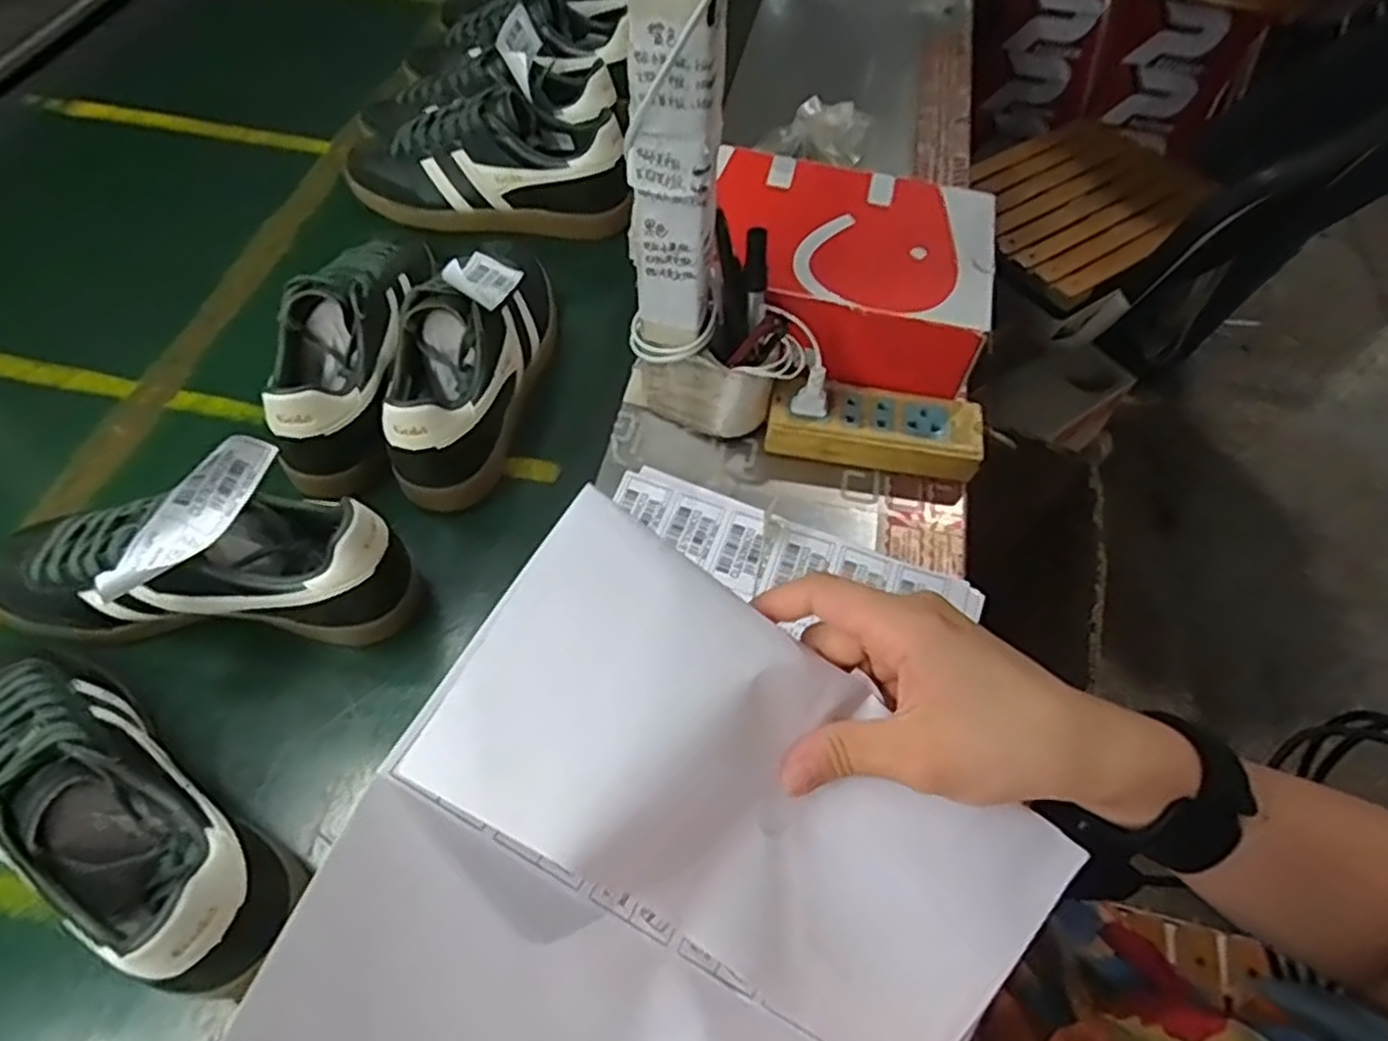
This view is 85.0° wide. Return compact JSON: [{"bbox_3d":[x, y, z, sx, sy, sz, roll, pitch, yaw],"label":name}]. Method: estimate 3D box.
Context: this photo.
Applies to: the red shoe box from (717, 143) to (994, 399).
[{"bbox_3d":[0.115,-0.197,0.590,0.209,0.070,0.170,13,62,2],"label":"red shoe box"}]

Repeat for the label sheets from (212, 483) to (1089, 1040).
[{"bbox_3d":[0.006,0.146,0.249,0.243,0.047,0.222,40,52,-14],"label":"label sheets"}]

